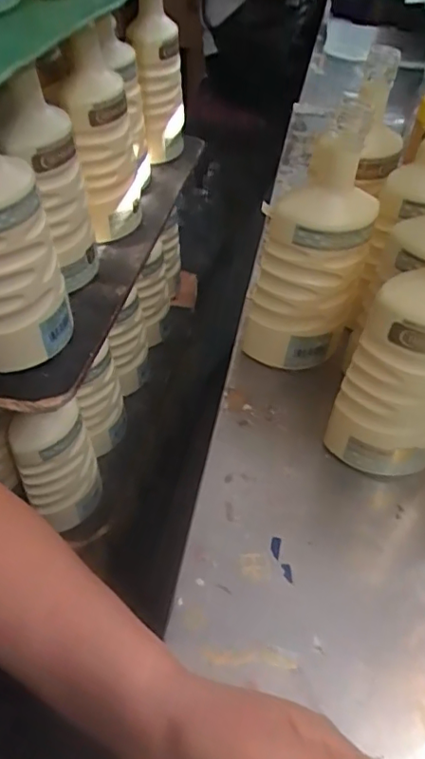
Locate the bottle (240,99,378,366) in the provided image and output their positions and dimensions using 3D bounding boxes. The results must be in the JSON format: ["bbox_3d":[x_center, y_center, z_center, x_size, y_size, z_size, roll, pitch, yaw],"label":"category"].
[{"bbox_3d":[0.093,-0.115,0.524,0.087,0.241,0.076,29,53,25],"label":"bottle"}]

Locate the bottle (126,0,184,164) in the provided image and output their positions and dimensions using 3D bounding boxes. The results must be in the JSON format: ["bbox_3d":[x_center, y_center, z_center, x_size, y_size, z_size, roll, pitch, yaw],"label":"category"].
[{"bbox_3d":[-0.070,-0.382,0.733,0.061,0.203,0.074,-1,45,-3],"label":"bottle"}]

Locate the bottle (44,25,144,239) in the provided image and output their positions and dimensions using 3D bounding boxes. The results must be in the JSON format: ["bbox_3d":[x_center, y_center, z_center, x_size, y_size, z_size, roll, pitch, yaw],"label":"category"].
[{"bbox_3d":[-0.124,-0.249,0.621,0.077,0.212,0.075,-6,47,-5],"label":"bottle"}]

